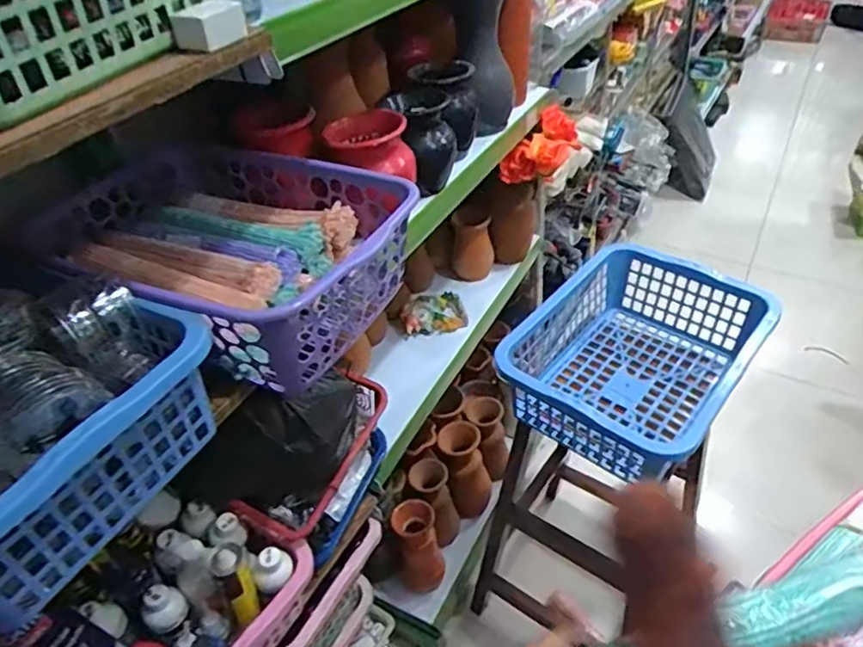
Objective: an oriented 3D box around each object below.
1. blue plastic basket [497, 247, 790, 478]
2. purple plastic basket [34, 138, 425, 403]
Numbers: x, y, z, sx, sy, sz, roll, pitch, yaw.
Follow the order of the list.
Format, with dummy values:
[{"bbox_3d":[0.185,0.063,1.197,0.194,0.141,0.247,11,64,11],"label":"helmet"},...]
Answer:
[{"bbox_3d":[0.339,0.061,1.013,0.309,0.159,0.414,28,51,31],"label":"blue plastic basket"},{"bbox_3d":[-0.253,-0.102,0.794,0.441,0.138,0.336,19,47,24],"label":"purple plastic basket"}]

